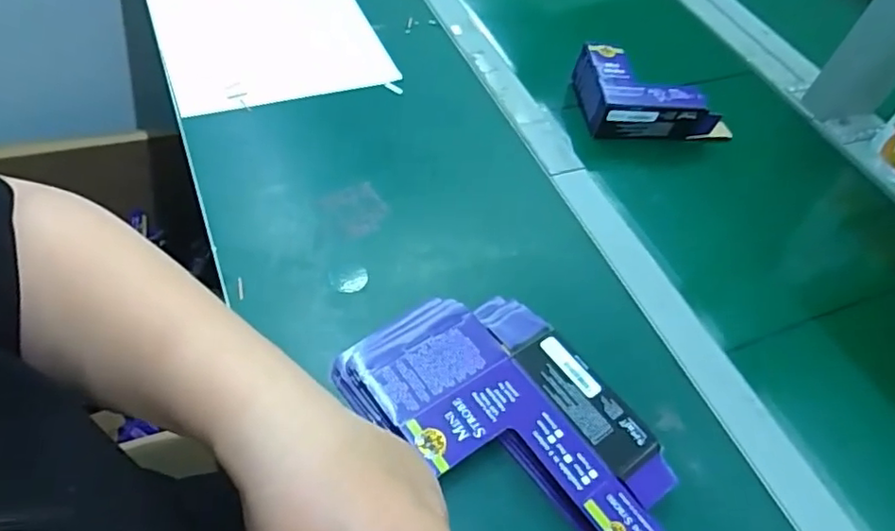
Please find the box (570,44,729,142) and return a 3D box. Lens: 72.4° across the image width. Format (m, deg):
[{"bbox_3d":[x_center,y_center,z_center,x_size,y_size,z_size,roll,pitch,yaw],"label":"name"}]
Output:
[{"bbox_3d":[0.212,-0.178,0.624,0.146,0.055,0.087,-2,46,-5],"label":"box"}]

